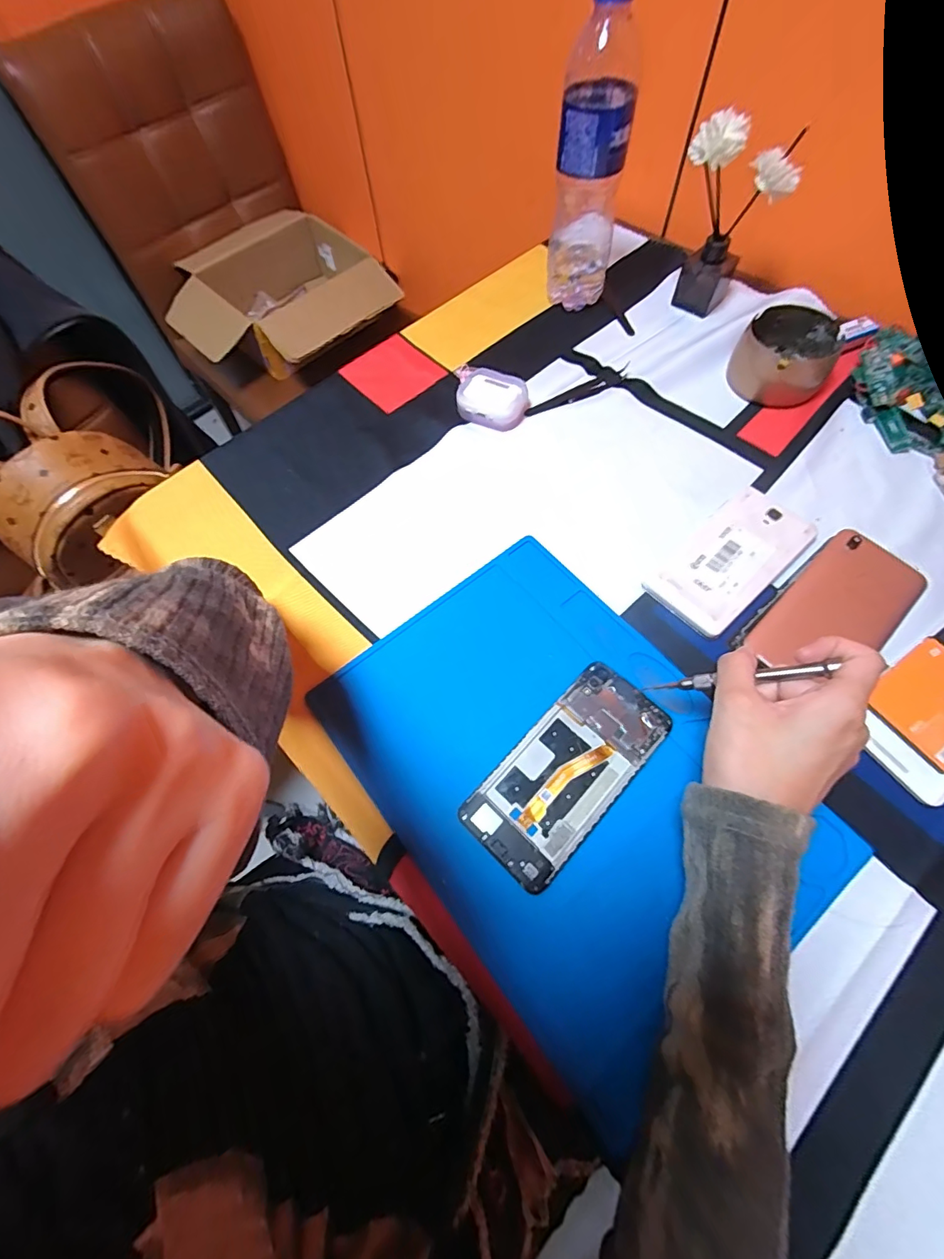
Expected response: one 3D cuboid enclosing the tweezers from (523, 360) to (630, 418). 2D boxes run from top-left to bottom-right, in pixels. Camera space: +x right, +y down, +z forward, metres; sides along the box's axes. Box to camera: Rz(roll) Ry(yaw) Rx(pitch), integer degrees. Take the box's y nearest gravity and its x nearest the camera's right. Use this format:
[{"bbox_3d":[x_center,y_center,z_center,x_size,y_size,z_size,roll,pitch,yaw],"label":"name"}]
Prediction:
[{"bbox_3d":[0.107,-0.239,0.478,0.114,0.009,0.021,-28,67,-10],"label":"tweezers"}]

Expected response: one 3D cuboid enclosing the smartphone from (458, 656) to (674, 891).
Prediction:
[{"bbox_3d":[0.067,0.095,0.324,0.068,0.009,0.149,41,73,19],"label":"smartphone"}]

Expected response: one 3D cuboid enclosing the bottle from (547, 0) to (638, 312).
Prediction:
[{"bbox_3d":[0.111,-0.431,0.450,0.062,0.228,0.054,9,66,7],"label":"bottle"}]

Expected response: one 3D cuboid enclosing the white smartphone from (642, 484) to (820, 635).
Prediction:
[{"bbox_3d":[0.212,-0.058,0.387,0.140,0.010,0.070,-40,69,-14],"label":"white smartphone"}]

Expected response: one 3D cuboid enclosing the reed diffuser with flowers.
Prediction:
[{"bbox_3d":[0.247,-0.396,0.466,0.094,0.151,0.057,22,68,13],"label":"reed diffuser with flowers"}]

